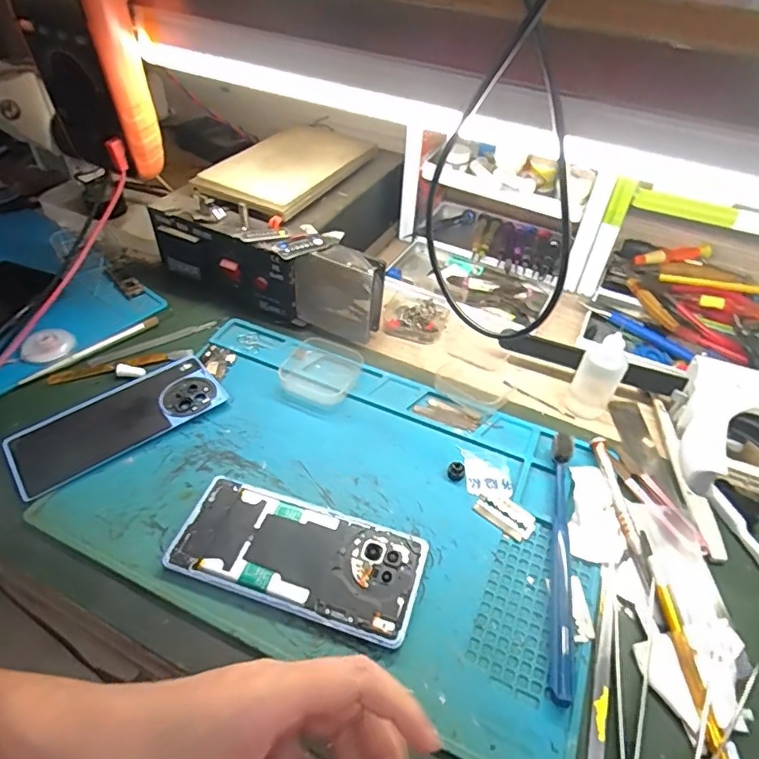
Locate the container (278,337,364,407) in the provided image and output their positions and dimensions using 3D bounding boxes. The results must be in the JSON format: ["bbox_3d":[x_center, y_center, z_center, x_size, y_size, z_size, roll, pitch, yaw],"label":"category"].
[{"bbox_3d":[-0.051,-0.009,0.468,0.063,0.016,0.072,18,46,13],"label":"container"}]

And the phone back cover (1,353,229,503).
[{"bbox_3d":[-0.214,0.031,0.425,0.162,0.006,0.076,-29,54,-29],"label":"phone back cover"}]

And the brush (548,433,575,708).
[{"bbox_3d":[0.125,0.115,0.348,0.013,0.026,0.179,12,45,7],"label":"brush"}]

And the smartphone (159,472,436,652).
[{"bbox_3d":[-0.054,0.118,0.346,0.161,0.009,0.071,15,46,10],"label":"smartphone"}]

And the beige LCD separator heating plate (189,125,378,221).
[{"bbox_3d":[-0.092,-0.230,0.558,0.114,0.024,0.221,24,49,19],"label":"beige LCD separator heating plate"}]

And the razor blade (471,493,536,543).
[{"bbox_3d":[0.093,0.099,0.380,0.043,0.004,0.024,34,52,26],"label":"razor blade"}]

